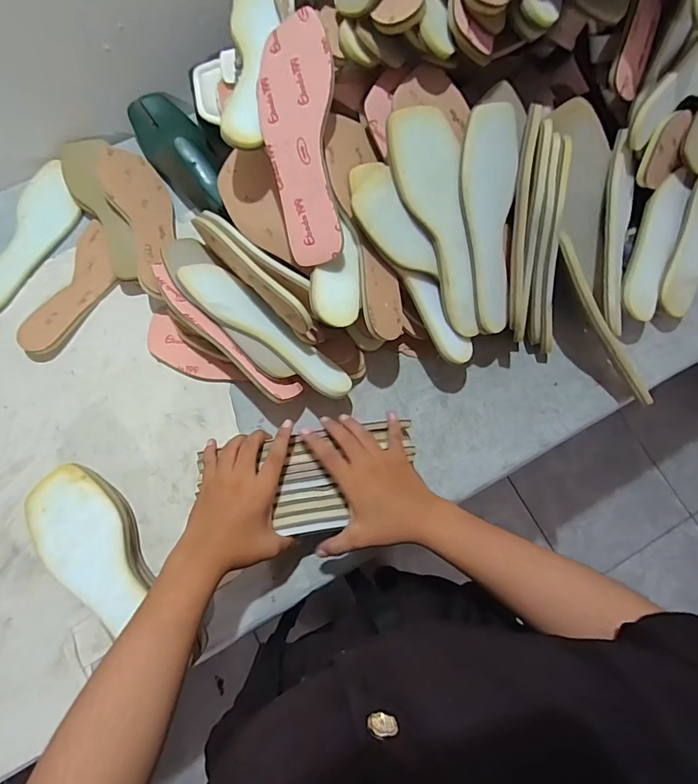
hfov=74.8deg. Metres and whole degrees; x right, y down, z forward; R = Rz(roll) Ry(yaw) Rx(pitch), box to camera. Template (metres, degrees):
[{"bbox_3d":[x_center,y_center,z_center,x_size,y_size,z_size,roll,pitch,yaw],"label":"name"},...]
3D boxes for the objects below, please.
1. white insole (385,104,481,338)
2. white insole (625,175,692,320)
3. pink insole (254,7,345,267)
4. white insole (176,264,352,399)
[{"bbox_3d":[0.103,-0.175,0.496,0.073,0.012,0.239,-23,111,-9],"label":"white insole"},{"bbox_3d":[0.393,-0.186,0.583,0.053,0.021,0.197,15,86,9],"label":"white insole"},{"bbox_3d":[-0.042,-0.249,0.457,0.086,0.012,0.230,-12,93,23],"label":"pink insole"},{"bbox_3d":[-0.101,-0.073,0.543,0.242,0.015,0.064,39,43,7],"label":"white insole"}]

